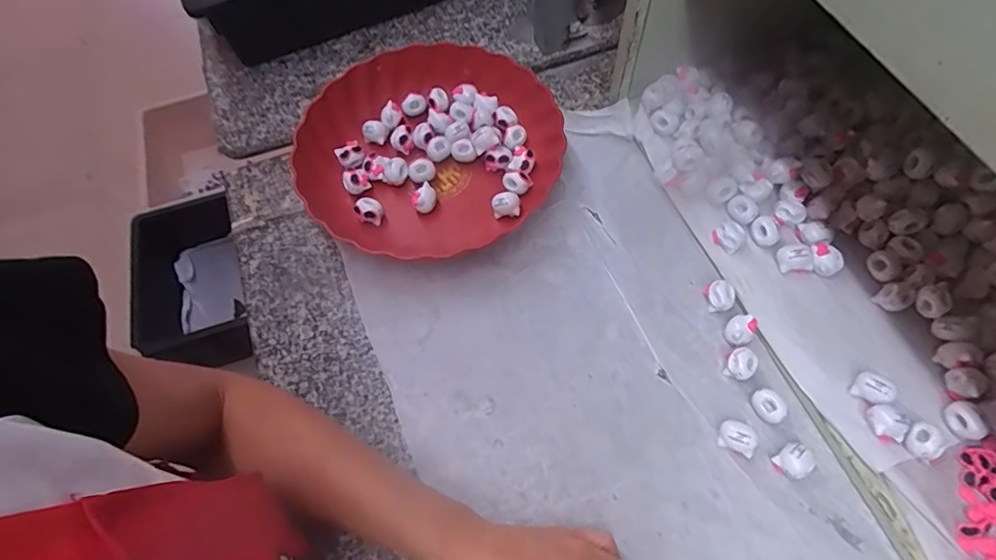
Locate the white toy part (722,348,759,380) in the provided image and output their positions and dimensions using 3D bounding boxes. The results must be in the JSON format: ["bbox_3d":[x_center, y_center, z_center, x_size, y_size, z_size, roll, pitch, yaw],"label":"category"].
[{"bbox_3d":[0.190,0.067,0.400,0.021,0.020,0.022,-1,64,3],"label":"white toy part"}]

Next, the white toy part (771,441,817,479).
[{"bbox_3d":[0.215,0.130,0.368,0.026,0.018,0.023,-12,64,-3],"label":"white toy part"}]

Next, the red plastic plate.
[{"bbox_3d":[-0.064,-0.126,0.492,0.241,0.046,0.220,-1,64,3],"label":"red plastic plate"}]

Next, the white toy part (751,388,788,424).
[{"bbox_3d":[0.205,0.095,0.386,0.019,0.016,0.024,-16,65,-5],"label":"white toy part"}]

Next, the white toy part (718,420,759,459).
[{"bbox_3d":[0.178,0.116,0.374,0.026,0.015,0.021,17,67,11],"label":"white toy part"}]

